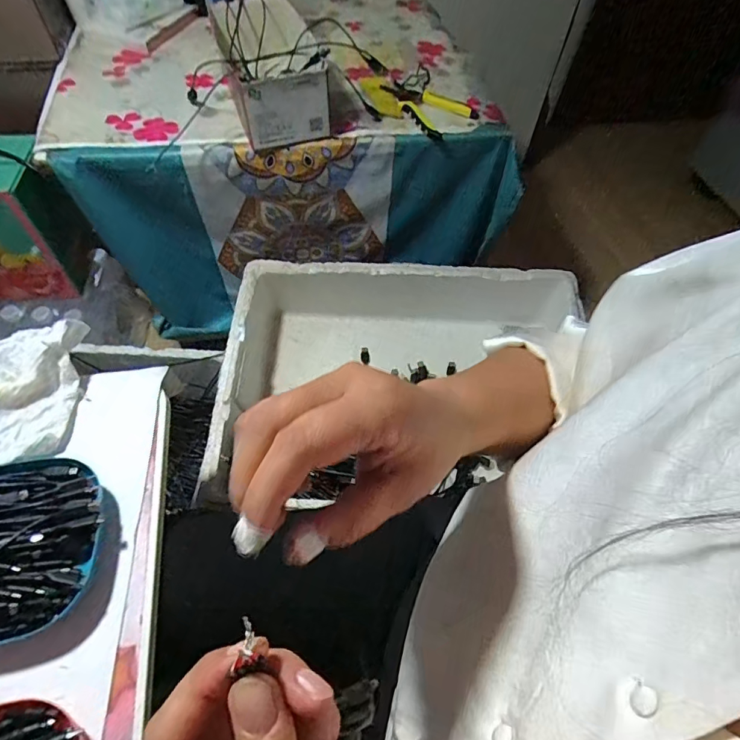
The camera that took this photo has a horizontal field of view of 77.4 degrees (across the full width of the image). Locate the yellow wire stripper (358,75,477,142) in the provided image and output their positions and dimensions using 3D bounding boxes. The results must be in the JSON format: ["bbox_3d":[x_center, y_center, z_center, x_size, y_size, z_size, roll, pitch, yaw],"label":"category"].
[{"bbox_3d":[0.073,-0.439,0.763,0.183,0.020,0.112,28,59,14],"label":"yellow wire stripper"}]

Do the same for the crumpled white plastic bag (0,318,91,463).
[{"bbox_3d":[-0.325,0.024,0.433,0.094,0.048,0.137,-8,58,-9],"label":"crumpled white plastic bag"}]

